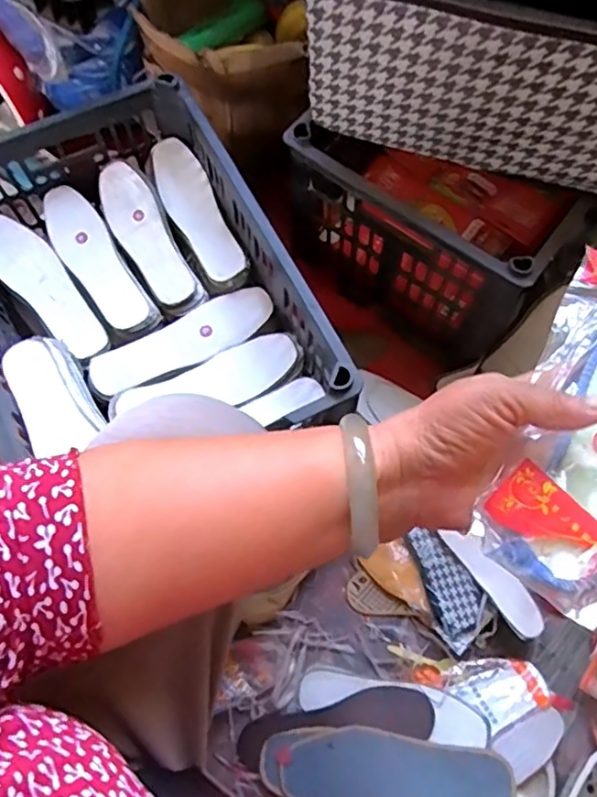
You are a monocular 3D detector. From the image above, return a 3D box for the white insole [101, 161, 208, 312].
[{"bbox_3d":[-0.195,-0.206,0.746,0.062,0.031,0.212,-27,74,-9],"label":"white insole"}]

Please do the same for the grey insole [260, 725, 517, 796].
[{"bbox_3d":[0.094,0.417,0.657,0.269,0.011,0.083,-7,55,10],"label":"grey insole"}]

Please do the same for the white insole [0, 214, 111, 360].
[{"bbox_3d":[-0.322,-0.147,0.740,0.232,0.017,0.070,43,76,13],"label":"white insole"}]

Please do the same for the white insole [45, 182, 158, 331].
[{"bbox_3d":[-0.260,-0.176,0.747,0.065,0.017,0.229,-31,74,-10],"label":"white insole"}]

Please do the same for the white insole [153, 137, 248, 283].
[{"bbox_3d":[-0.133,-0.243,0.767,0.065,0.022,0.221,-30,73,11],"label":"white insole"}]

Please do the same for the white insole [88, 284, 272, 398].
[{"bbox_3d":[-0.141,-0.070,0.720,0.229,0.008,0.070,-30,74,-10],"label":"white insole"}]

